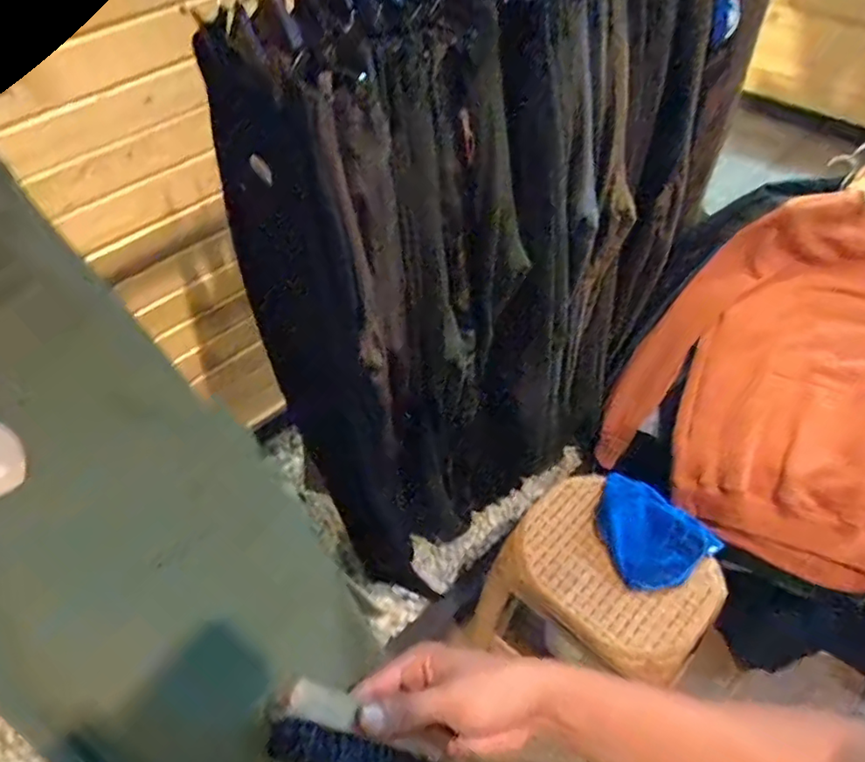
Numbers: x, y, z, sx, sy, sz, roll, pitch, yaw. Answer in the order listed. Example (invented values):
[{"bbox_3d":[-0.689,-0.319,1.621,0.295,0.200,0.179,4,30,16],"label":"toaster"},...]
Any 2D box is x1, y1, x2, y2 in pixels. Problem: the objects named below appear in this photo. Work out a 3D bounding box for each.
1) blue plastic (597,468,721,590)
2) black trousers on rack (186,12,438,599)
[{"bbox_3d":[0.344,0.247,0.980,0.153,0.048,0.198,-37,57,-23],"label":"blue plastic"},{"bbox_3d":[-0.141,0.043,0.959,0.225,1.080,0.065,21,53,26],"label":"black trousers on rack"}]

